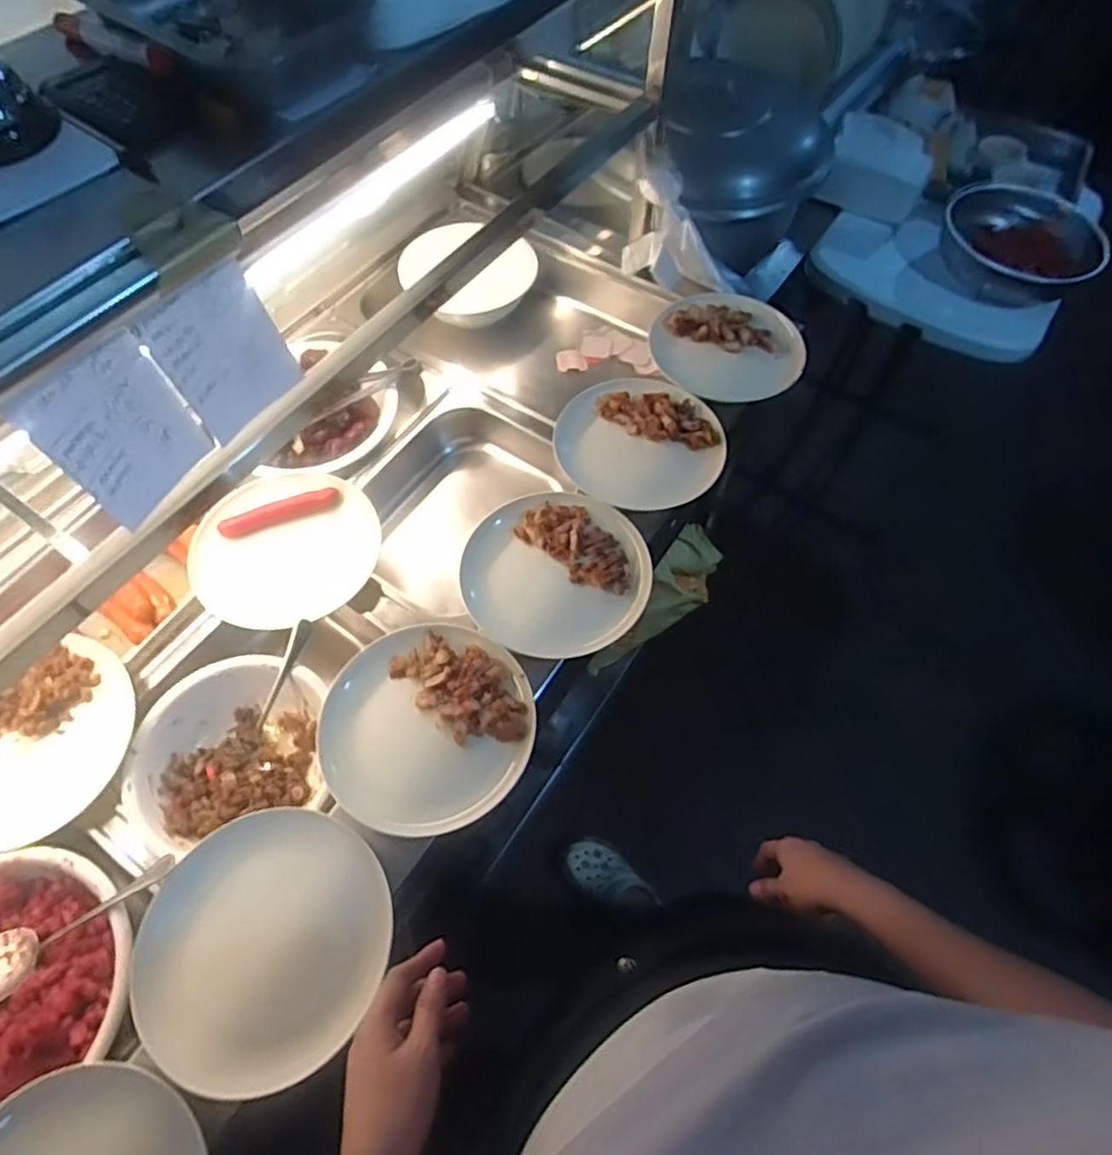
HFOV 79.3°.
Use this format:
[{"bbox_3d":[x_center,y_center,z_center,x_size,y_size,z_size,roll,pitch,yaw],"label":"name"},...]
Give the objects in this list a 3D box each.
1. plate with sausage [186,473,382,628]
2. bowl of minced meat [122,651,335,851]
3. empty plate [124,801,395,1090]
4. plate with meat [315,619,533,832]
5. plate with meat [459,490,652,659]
[{"bbox_3d":[-0.333,-0.039,0.834,0.219,0.024,0.205,0,61,-1],"label":"plate with sausage"},{"bbox_3d":[-0.353,0.190,0.742,0.197,0.066,0.184,0,61,-1],"label":"bowl of minced meat"},{"bbox_3d":[-0.265,0.332,0.618,0.221,0.044,0.219,0,61,-1],"label":"empty plate"},{"bbox_3d":[-0.136,0.156,0.712,0.218,0.035,0.213,0,61,-1],"label":"plate with meat"},{"bbox_3d":[-0.005,-0.012,0.817,0.210,0.055,0.212,0,61,-1],"label":"plate with meat"}]

